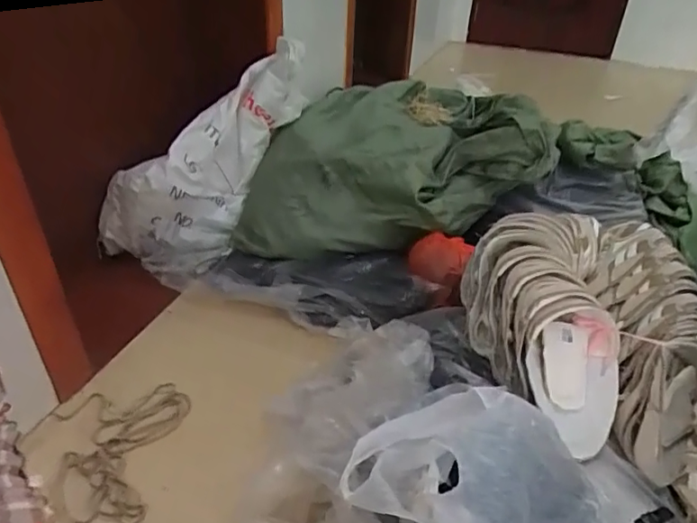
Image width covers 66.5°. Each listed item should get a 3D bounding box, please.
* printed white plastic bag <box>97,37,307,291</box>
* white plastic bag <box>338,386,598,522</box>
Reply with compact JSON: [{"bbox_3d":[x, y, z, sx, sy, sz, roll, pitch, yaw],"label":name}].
[{"bbox_3d":[-0.357,-0.275,1.380,0.260,0.296,0.691,25,76,33],"label":"printed white plastic bag"},{"bbox_3d":[0.148,0.256,0.634,0.272,0.185,0.190,26,42,30],"label":"white plastic bag"}]

